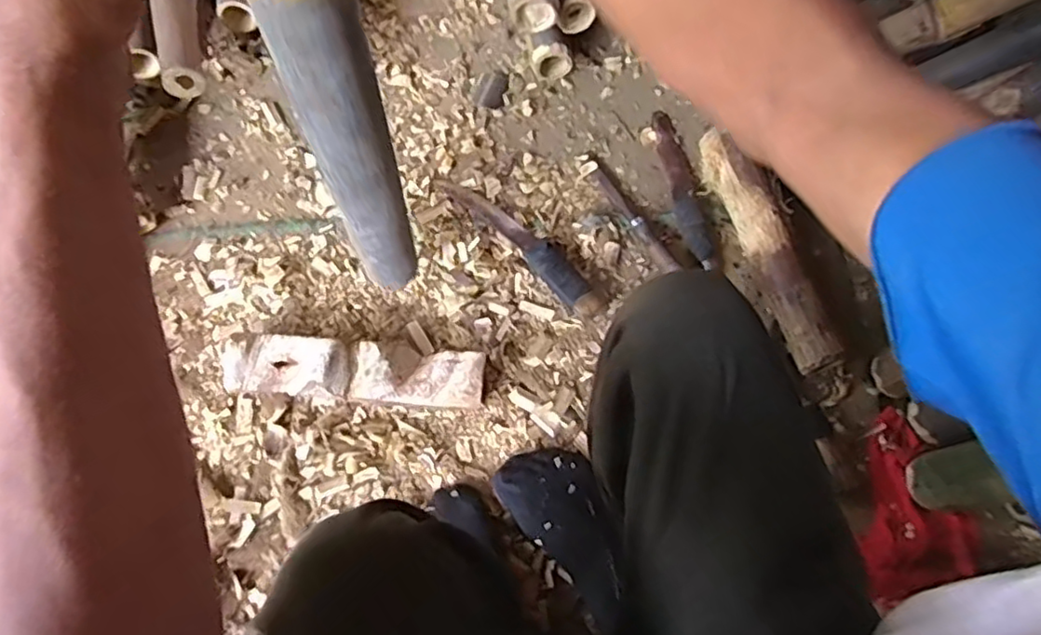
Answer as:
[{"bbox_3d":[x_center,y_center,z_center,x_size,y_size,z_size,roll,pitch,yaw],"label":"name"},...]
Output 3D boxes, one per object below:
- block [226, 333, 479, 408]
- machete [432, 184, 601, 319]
[{"bbox_3d":[-0.197,0.064,0.777,0.303,0.052,0.073,5,68,-1],"label":"block"},{"bbox_3d":[0.002,-0.111,0.871,0.058,0.035,0.293,-40,75,-17],"label":"machete"}]

